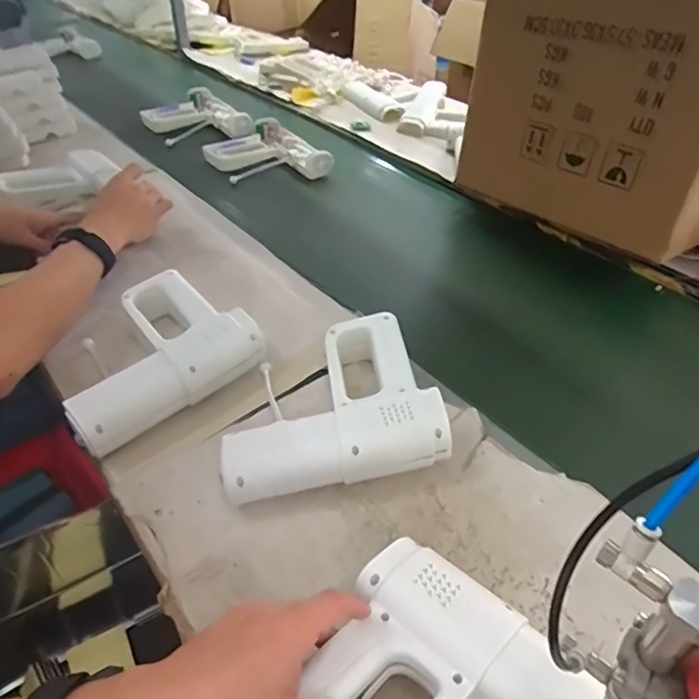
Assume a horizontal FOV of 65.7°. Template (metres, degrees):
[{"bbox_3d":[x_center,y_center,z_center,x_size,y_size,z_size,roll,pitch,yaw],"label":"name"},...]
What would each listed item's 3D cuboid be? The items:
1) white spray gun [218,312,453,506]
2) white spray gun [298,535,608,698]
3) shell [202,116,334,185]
[{"bbox_3d":[-0.023,0.053,0.550,0.205,0.070,0.175,-7,42,-7],"label":"white spray gun"},{"bbox_3d":[0.055,0.235,0.325,0.170,0.051,0.201,-31,51,-31],"label":"white spray gun"},{"bbox_3d":[-0.172,-0.399,1.092,0.185,0.044,0.252,-24,47,-24],"label":"shell"}]

